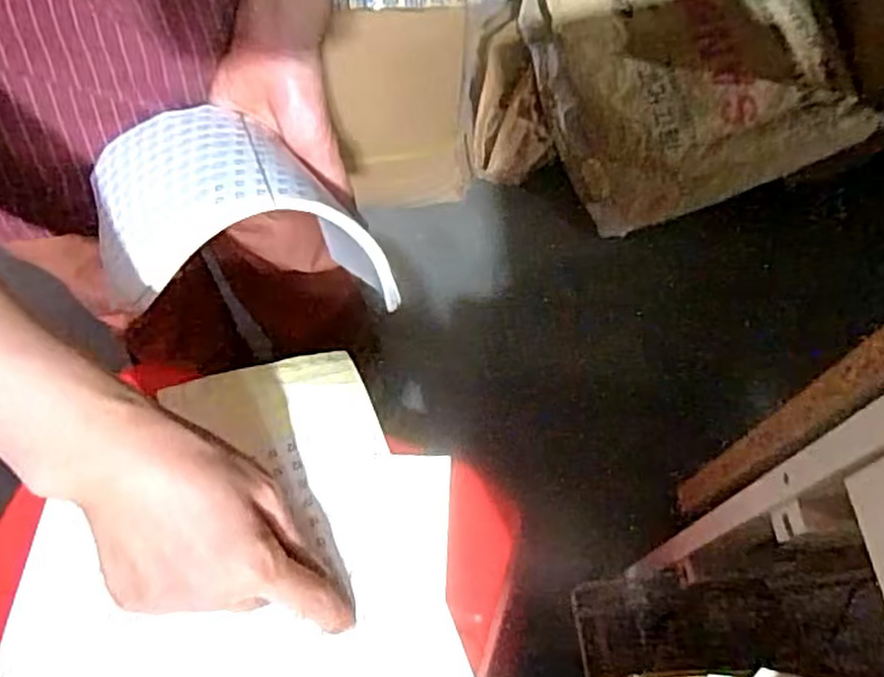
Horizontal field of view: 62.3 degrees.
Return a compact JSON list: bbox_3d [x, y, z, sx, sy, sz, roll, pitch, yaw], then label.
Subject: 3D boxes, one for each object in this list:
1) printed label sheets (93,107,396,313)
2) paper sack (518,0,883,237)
[{"bbox_3d":[-0.135,-0.085,0.448,0.166,0.060,0.163,-17,65,-9],"label":"printed label sheets"},{"bbox_3d":[0.364,-0.409,1.085,0.431,0.086,0.411,-21,87,-2],"label":"paper sack"}]

